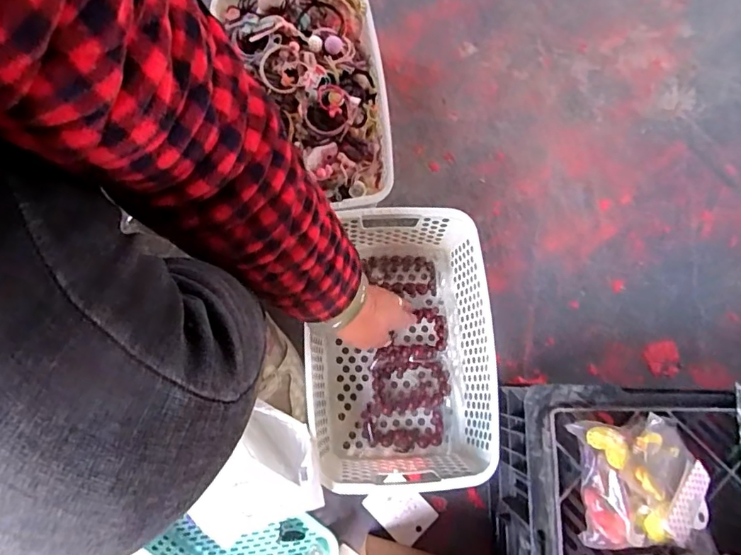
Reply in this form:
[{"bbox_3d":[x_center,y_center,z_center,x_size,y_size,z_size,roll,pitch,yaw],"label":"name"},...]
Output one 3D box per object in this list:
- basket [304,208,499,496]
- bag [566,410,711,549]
[{"bbox_3d":[0.034,0.080,0.588,0.194,0.098,0.291,-2,77,-1],"label":"basket"},{"bbox_3d":[0.216,0.160,0.407,0.105,0.034,0.092,-4,78,-2],"label":"bag"}]

